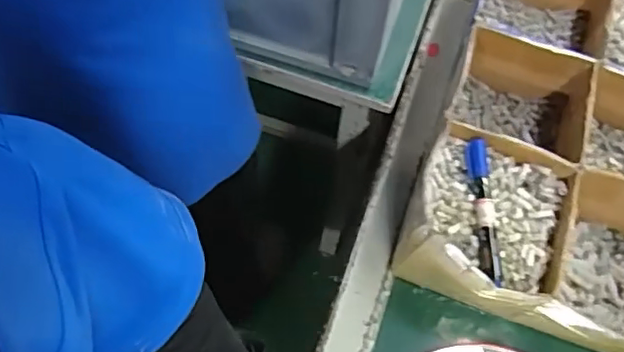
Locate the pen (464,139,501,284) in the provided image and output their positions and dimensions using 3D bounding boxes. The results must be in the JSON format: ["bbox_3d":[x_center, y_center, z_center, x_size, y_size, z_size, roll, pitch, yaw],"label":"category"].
[{"bbox_3d":[0.160,0.032,0.541,0.020,0.019,0.138,0,66,-2],"label":"pen"}]

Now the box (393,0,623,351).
[{"bbox_3d":[0.292,-0.089,0.649,0.275,0.118,0.516,20,67,7],"label":"box"}]

